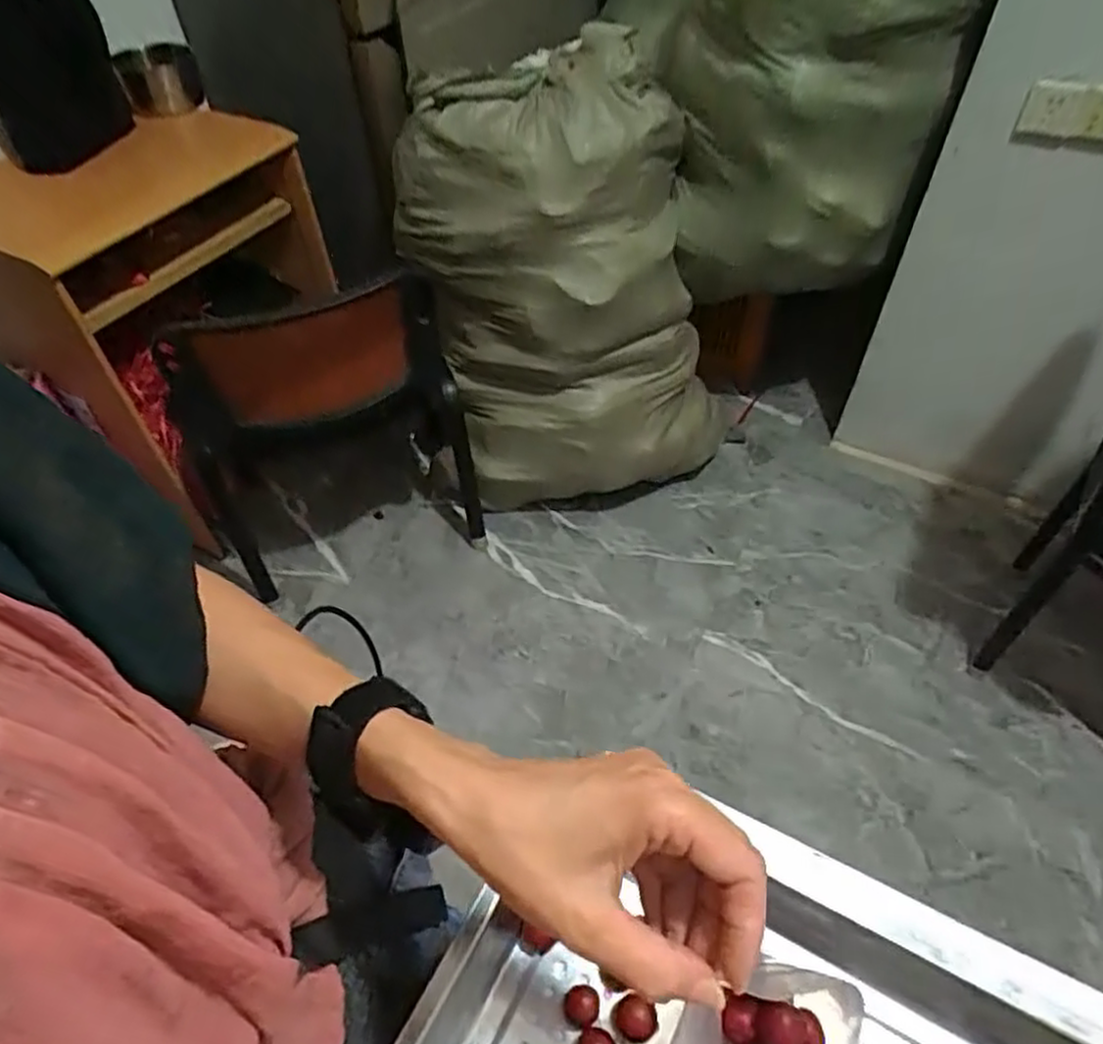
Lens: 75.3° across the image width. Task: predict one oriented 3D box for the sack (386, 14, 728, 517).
[{"bbox_3d":[0.036,-0.471,1.571,0.611,0.894,0.394,-16,51,-12],"label":"sack"}]

